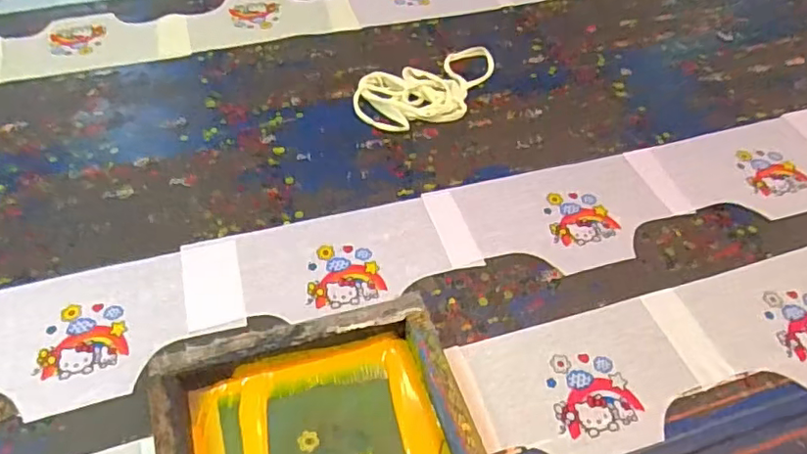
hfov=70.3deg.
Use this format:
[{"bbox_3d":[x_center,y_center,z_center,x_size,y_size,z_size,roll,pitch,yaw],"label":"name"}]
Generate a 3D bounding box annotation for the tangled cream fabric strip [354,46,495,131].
[{"bbox_3d":[0.046,-0.196,0.802,0.230,0.019,0.123,-26,57,-21],"label":"tangled cream fabric strip"}]

